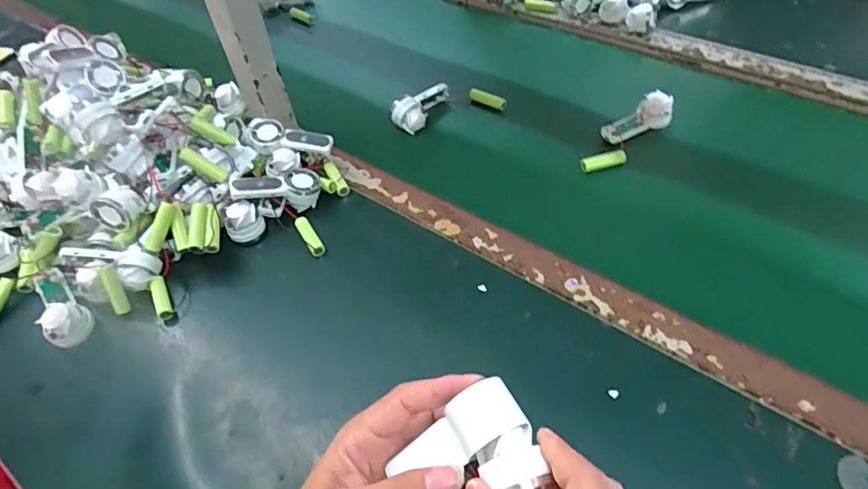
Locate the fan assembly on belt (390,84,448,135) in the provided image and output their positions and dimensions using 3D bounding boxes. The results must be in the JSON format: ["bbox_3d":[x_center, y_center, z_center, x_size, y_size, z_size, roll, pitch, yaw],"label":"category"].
[{"bbox_3d":[-0.016,-0.185,0.702,0.036,0.042,0.090,23,56,23],"label":"fan assembly on belt"}]

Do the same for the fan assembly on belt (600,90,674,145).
[{"bbox_3d":[0.245,-0.150,0.649,0.088,0.034,0.034,-28,52,-1],"label":"fan assembly on belt"}]

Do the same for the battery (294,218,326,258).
[{"bbox_3d":[-0.133,-0.008,0.571,0.016,0.015,0.055,-28,53,-16],"label":"battery"}]

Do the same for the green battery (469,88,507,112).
[{"bbox_3d":[0.070,-0.195,0.711,0.052,0.019,0.019,27,58,25],"label":"green battery"}]

